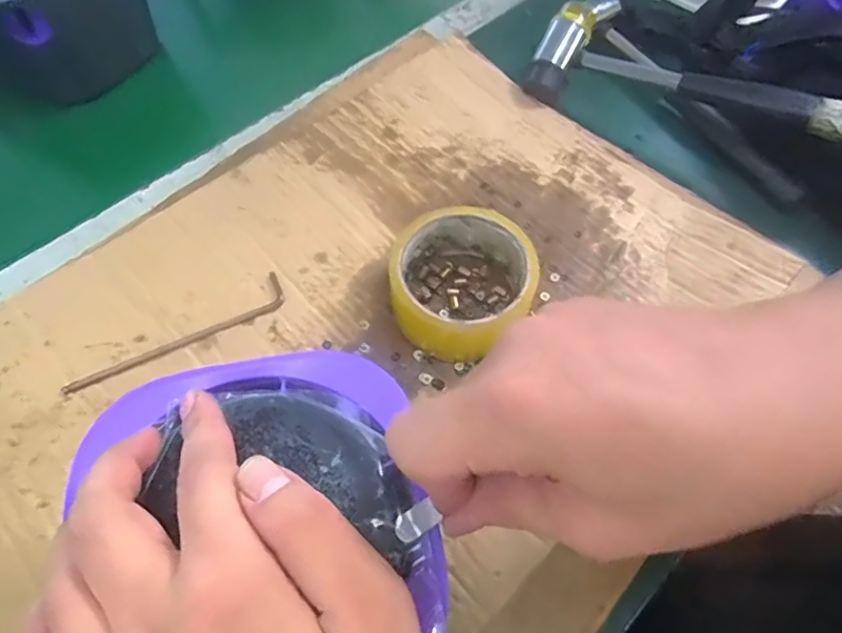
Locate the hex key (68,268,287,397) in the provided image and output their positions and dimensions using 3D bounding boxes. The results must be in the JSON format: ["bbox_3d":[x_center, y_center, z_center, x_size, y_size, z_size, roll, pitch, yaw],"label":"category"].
[{"bbox_3d":[-0.154,0.012,0.350,0.141,0.004,0.024,-27,66,-15],"label":"hex key"}]

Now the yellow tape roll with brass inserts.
[{"bbox_3d":[0.027,-0.024,0.354,0.091,0.041,0.098,1,63,-1],"label":"yellow tape roll with brass inserts"}]

